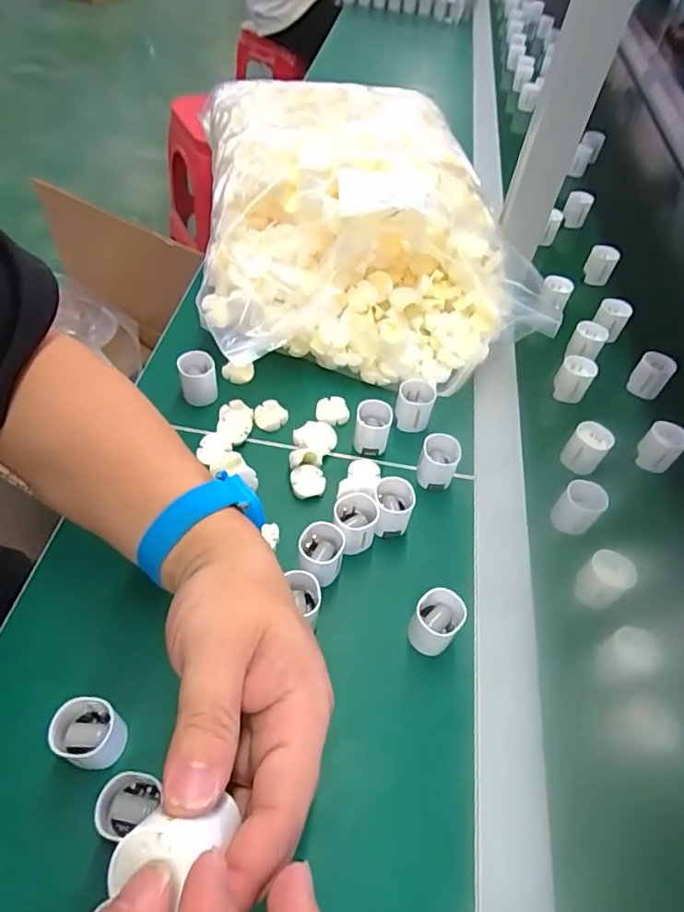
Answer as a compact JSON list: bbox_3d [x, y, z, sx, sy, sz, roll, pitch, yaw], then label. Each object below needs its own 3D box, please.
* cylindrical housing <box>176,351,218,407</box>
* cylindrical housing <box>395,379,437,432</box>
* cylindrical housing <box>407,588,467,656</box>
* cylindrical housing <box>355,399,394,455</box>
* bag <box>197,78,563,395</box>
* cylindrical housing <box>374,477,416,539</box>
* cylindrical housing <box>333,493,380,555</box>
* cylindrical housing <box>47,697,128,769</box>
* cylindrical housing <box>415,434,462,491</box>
[{"bbox_3d":[-0.119,-0.063,0.458,0.029,0.034,0.032,-7,53,-11],"label":"cylindrical housing"},{"bbox_3d":[0.061,-0.041,0.468,0.030,0.044,0.029,12,52,4],"label":"cylindrical housing"},{"bbox_3d":[0.060,0.108,0.354,0.028,0.042,0.032,37,58,21],"label":"cylindrical housing"},{"bbox_3d":[0.024,-0.022,0.443,0.027,0.033,0.030,11,52,3],"label":"cylindrical housing"},{"bbox_3d":[0.004,-0.239,0.543,0.279,0.133,0.379,-6,53,-10],"label":"bag"},{"bbox_3d":[0.036,0.039,0.401,0.027,0.039,0.033,10,52,2],"label":"cylindrical housing"},{"bbox_3d":[0.009,0.050,0.390,0.030,0.043,0.032,3,52,-3],"label":"cylindrical housing"},{"bbox_3d":[-0.136,0.151,0.300,0.032,0.043,0.030,3,52,-3],"label":"cylindrical housing"},{"bbox_3d":[0.073,0.008,0.429,0.029,0.041,0.030,3,52,-3],"label":"cylindrical housing"}]

